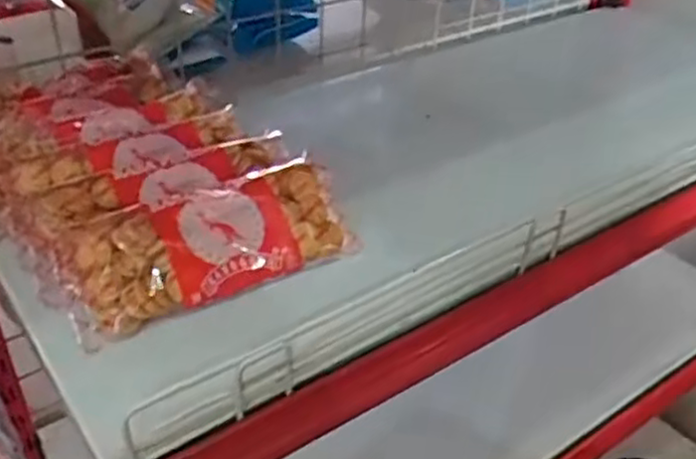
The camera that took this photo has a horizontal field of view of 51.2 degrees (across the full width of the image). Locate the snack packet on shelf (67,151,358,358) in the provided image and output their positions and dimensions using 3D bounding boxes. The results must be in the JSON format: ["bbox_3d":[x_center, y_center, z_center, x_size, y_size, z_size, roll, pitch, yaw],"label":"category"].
[{"bbox_3d":[-0.095,0.009,0.505,0.194,0.040,0.079,-20,80,-25],"label":"snack packet on shelf"}]

